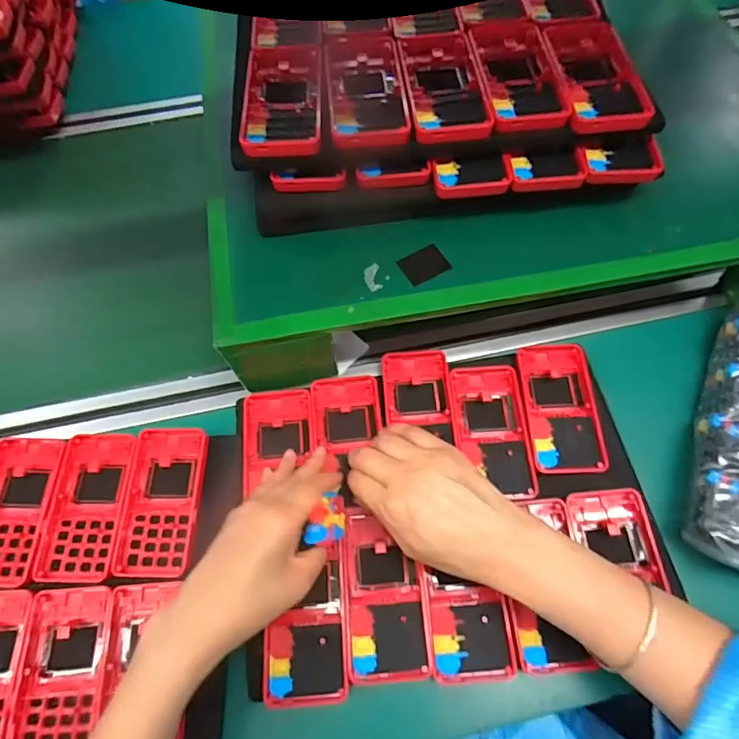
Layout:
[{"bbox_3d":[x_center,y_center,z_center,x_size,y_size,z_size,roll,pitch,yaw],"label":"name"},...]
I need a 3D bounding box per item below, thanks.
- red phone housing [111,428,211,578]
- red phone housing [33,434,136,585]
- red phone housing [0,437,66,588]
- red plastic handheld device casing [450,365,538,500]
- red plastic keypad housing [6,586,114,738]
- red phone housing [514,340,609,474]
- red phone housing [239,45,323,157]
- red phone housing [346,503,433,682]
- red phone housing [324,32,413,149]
[{"bbox_3d":[-0.174,0.108,0.410,0.064,0.013,0.125,0,63,1],"label":"red phone housing"},{"bbox_3d":[-0.239,0.114,0.413,0.063,0.008,0.123,-1,63,1],"label":"red phone housing"},{"bbox_3d":[-0.304,0.118,0.414,0.066,0.012,0.121,-1,63,1],"label":"red phone housing"},{"bbox_3d":[0.108,0.052,0.432,0.063,0.008,0.121,-3,63,0],"label":"red plastic handheld device casing"},{"bbox_3d":[-0.227,0.229,0.359,0.063,0.009,0.121,-5,63,-1],"label":"red plastic keypad housing"},{"bbox_3d":[0.173,0.033,0.443,0.063,0.013,0.122,-2,63,3],"label":"red phone housing"},{"bbox_3d":[-0.071,-0.226,0.402,0.062,0.015,0.135,-2,63,0],"label":"red phone housing"},{"bbox_3d":[0.013,0.171,0.376,0.059,0.008,0.119,-3,63,0],"label":"red phone housing"},{"bbox_3d":[-0.004,-0.238,0.408,0.061,0.015,0.139,-4,63,-1],"label":"red phone housing"}]

